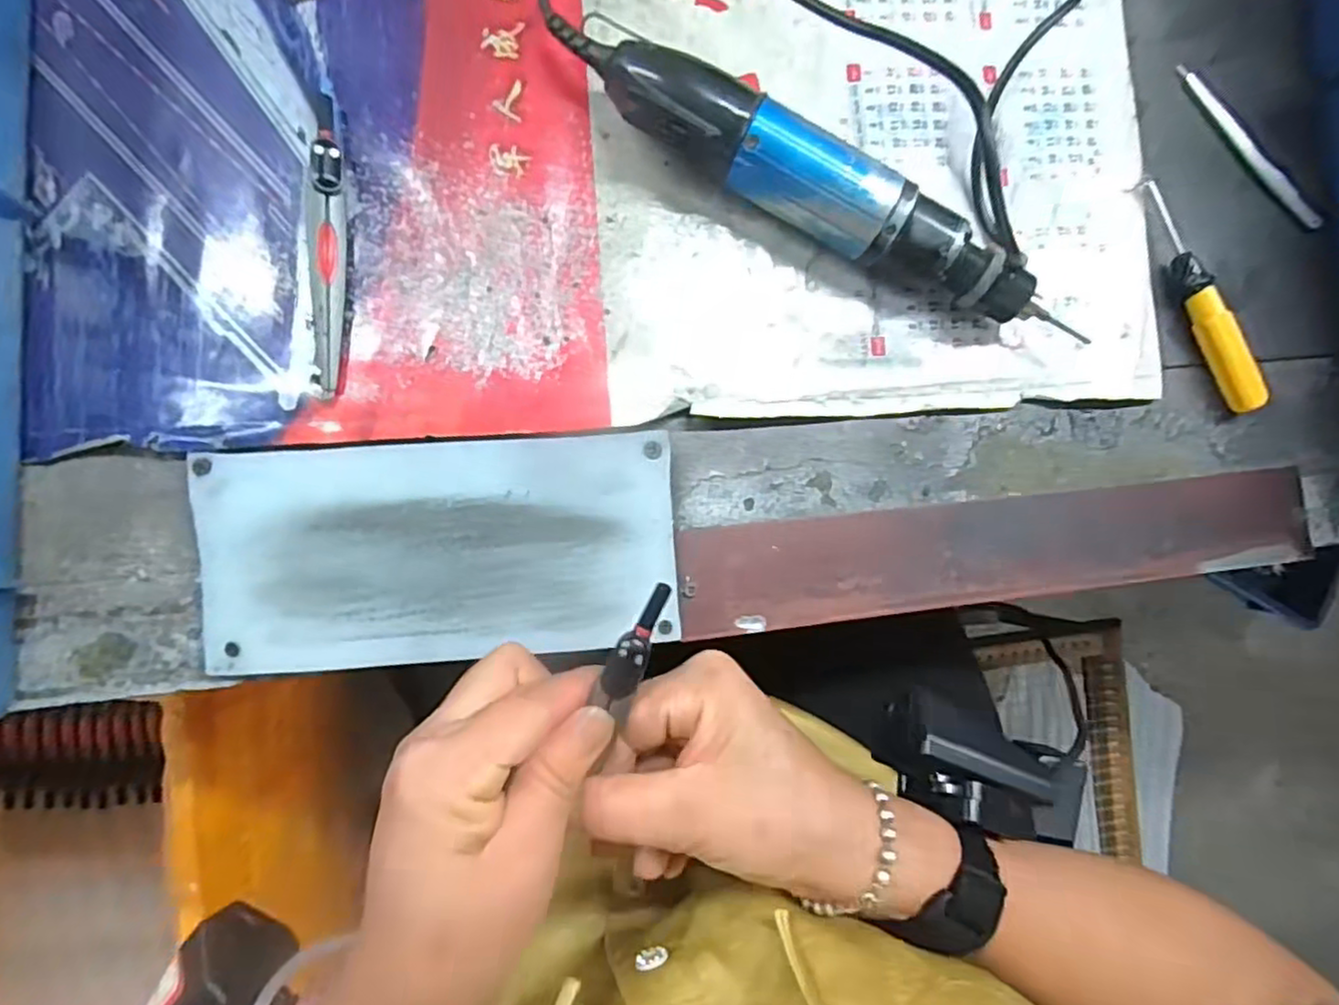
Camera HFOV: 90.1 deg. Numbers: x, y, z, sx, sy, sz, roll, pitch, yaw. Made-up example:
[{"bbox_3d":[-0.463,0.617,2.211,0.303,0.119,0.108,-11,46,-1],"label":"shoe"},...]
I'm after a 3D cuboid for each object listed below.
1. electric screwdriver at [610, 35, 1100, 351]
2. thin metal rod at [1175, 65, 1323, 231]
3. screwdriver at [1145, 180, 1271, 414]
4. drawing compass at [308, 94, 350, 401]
[{"bbox_3d":[0.080,-0.131,0.303,0.235,0.040,0.035,28,84,-4],"label":"electric screwdriver"},{"bbox_3d":[0.300,-0.184,0.347,0.012,0.006,0.107,-45,92,-7],"label":"thin metal rod"},{"bbox_3d":[0.264,-0.101,0.332,0.015,0.017,0.120,-23,89,-7],"label":"screwdriver"},{"bbox_3d":[-0.149,-0.113,0.290,0.015,0.011,0.131,-2,87,-7],"label":"drawing compass"}]

